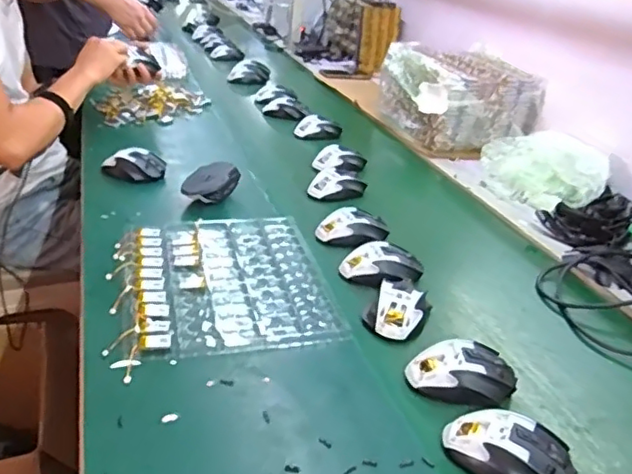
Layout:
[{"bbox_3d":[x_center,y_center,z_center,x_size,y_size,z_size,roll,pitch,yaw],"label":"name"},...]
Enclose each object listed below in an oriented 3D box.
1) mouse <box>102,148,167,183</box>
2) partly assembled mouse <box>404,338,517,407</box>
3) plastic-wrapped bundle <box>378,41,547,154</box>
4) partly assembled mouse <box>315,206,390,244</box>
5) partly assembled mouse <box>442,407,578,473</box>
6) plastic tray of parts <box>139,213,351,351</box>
[{"bbox_3d":[-0.327,-0.129,1.074,0.112,0.042,0.062,11,28,9],"label":"mouse"},{"bbox_3d":[0.159,0.146,0.650,0.117,0.035,0.071,2,28,-6],"label":"partly assembled mouse"},{"bbox_3d":[0.343,-0.337,1.442,0.298,0.179,0.281,-4,29,-19],"label":"plastic-wrapped bundle"},{"bbox_3d":[0.059,-0.018,0.945,0.115,0.035,0.060,3,28,-4],"label":"partly assembled mouse"},{"bbox_3d":[0.179,0.196,0.557,0.115,0.035,0.069,16,29,18],"label":"partly assembled mouse"},{"bbox_3d":[-0.111,0.049,0.800,0.236,0.028,0.302,-2,29,-16],"label":"plastic tray of parts"}]

